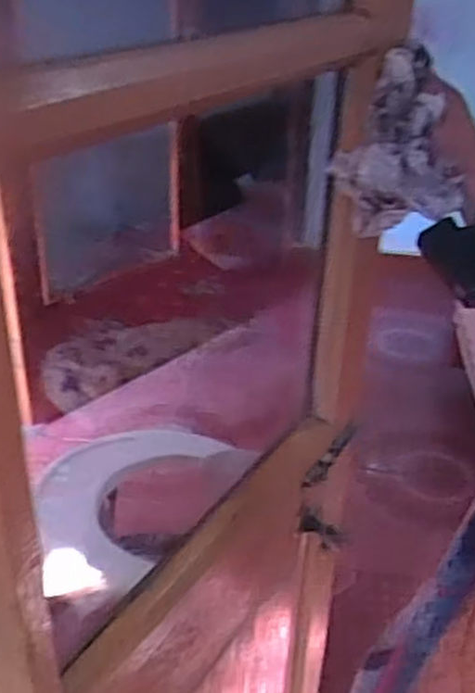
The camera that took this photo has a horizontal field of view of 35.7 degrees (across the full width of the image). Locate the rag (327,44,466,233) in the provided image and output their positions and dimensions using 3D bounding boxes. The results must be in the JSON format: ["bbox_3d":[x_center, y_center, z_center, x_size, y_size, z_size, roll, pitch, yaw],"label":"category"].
[{"bbox_3d":[0.134,-0.162,0.602,0.099,0.146,0.054,8,30,12],"label":"rag"}]

